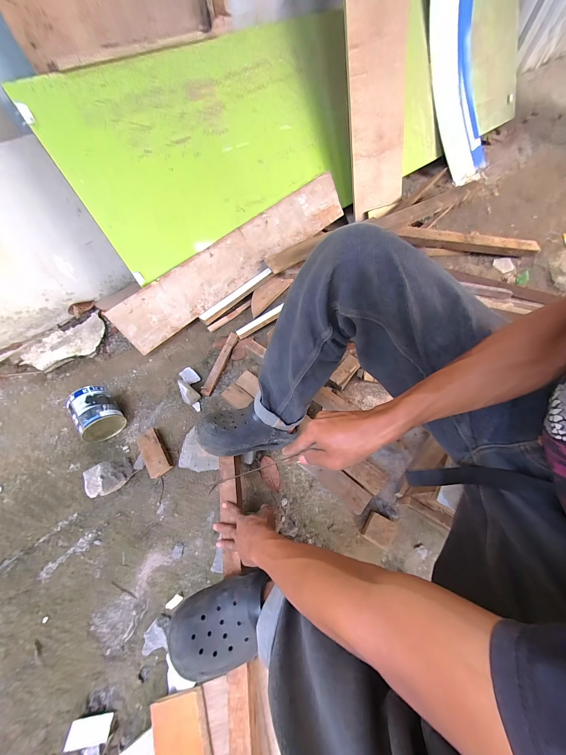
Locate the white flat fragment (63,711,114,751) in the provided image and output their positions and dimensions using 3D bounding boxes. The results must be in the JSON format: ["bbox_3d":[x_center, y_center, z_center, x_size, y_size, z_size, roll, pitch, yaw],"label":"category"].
[{"bbox_3d":[-0.378,0.693,0.491,0.075,0.007,0.038,0,50,-10],"label":"white flat fragment"}]

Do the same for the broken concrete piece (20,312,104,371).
[{"bbox_3d":[-0.791,-0.126,0.915,0.267,0.027,0.180,-22,65,-10],"label":"broken concrete piece"}]

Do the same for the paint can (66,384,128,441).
[{"bbox_3d":[-0.548,0.106,0.746,0.111,0.113,0.128,-34,69,-15],"label":"paint can"}]

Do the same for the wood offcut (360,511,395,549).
[{"bbox_3d":[0.236,0.376,0.623,0.065,0.044,0.066,27,67,13],"label":"wood offcut"}]

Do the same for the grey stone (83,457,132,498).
[{"bbox_3d":[-0.460,0.266,0.667,0.090,0.104,0.072,-38,70,-17],"label":"grey stone"}]

